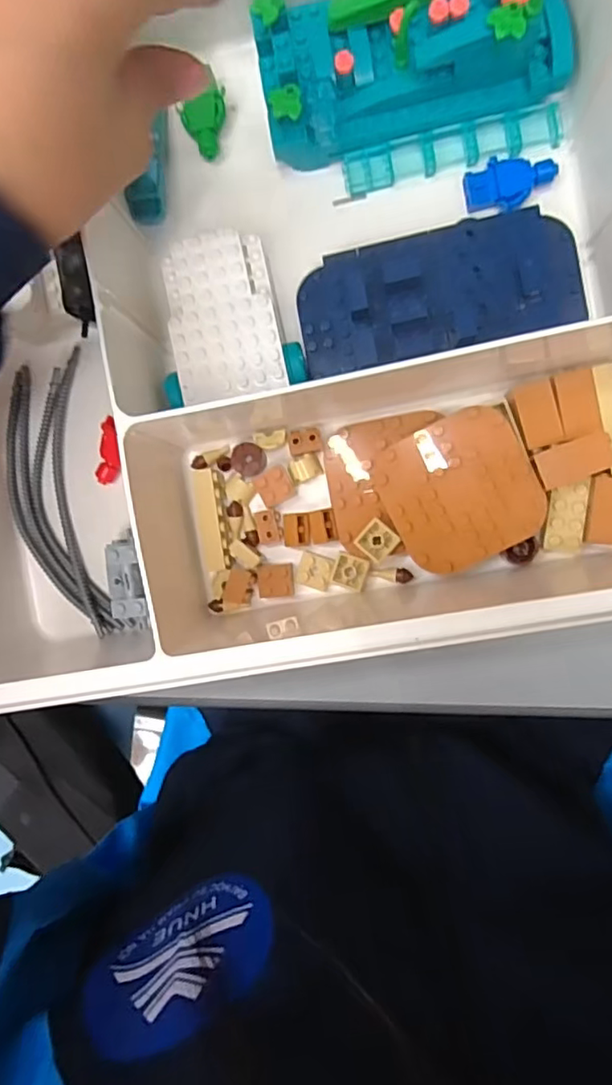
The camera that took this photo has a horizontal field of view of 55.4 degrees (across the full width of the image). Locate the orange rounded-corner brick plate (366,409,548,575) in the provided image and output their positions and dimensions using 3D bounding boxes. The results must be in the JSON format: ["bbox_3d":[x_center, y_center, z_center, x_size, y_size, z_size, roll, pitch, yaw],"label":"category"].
[{"bbox_3d":[0.067,-0.023,0.257,0.061,0.004,0.063,-26,88,11],"label":"orange rounded-corner brick plate"}]

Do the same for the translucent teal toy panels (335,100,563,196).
[{"bbox_3d":[0.066,-0.180,0.267,0.096,0.012,0.018,-11,90,7],"label":"translucent teal toy panels"}]

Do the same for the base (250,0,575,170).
[{"bbox_3d":[0.044,-0.209,0.241,0.129,0.051,0.056,-11,90,7],"label":"base"}]

